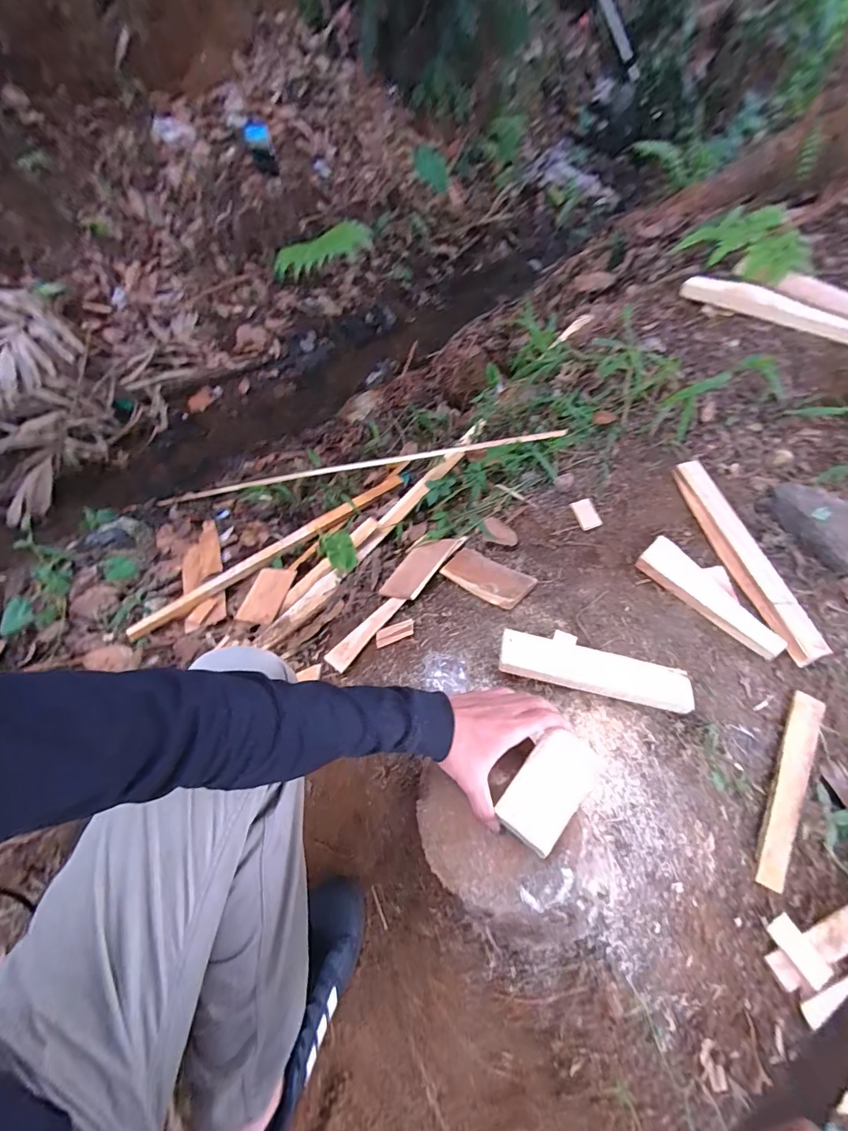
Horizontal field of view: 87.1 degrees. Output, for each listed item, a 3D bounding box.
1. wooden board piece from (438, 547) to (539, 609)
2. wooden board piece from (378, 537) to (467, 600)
[{"bbox_3d":[0.119,0.023,0.875,0.088,0.020,0.190,-35,39,-23],"label":"wooden board piece"},{"bbox_3d":[-0.012,0.000,0.962,0.122,0.015,0.192,5,44,47],"label":"wooden board piece"}]

